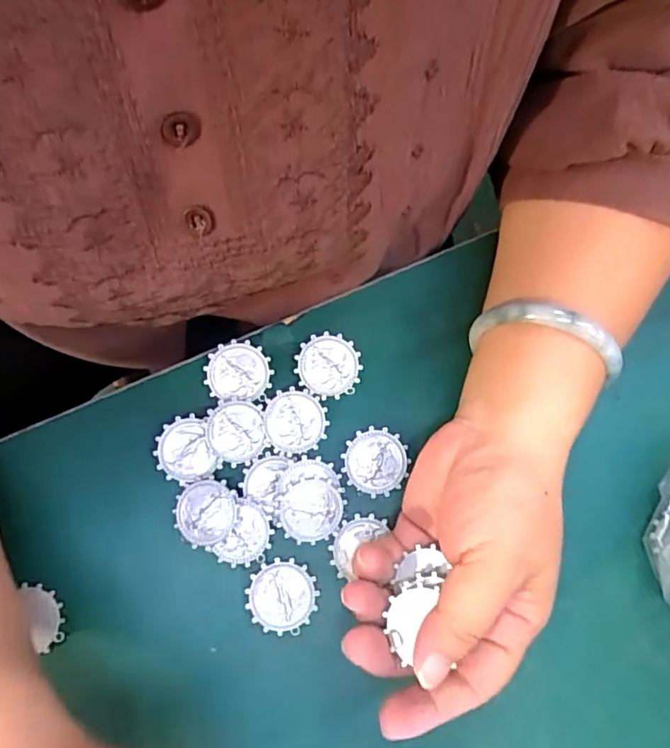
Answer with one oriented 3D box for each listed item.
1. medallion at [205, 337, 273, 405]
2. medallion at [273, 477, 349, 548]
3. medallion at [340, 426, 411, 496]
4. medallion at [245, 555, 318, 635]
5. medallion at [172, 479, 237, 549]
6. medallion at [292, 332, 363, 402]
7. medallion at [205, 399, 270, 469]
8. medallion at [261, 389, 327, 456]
[{"bbox_3d":[-0.050,-0.002,0.288,0.033,0.004,0.030,3,78,-1],"label":"medallion"},{"bbox_3d":[-0.012,0.068,0.273,0.032,0.004,0.031,-1,97,-9],"label":"medallion"},{"bbox_3d":[0.021,0.044,0.281,0.032,0.004,0.032,0,78,-2],"label":"medallion"},{"bbox_3d":[-0.025,0.108,0.269,0.032,0.004,0.033,0,78,-2],"label":"medallion"},{"bbox_3d":[-0.064,0.069,0.274,0.031,0.004,0.030,-8,80,8],"label":"medallion"},{"bbox_3d":[-0.004,-0.005,0.290,0.033,0.004,0.033,-18,79,-5],"label":"medallion"},{"bbox_3d":[-0.050,0.029,0.281,0.029,0.004,0.032,-10,78,-4],"label":"medallion"},{"bbox_3d":[-0.021,0.024,0.283,0.031,0.004,0.032,-8,78,-3],"label":"medallion"}]

